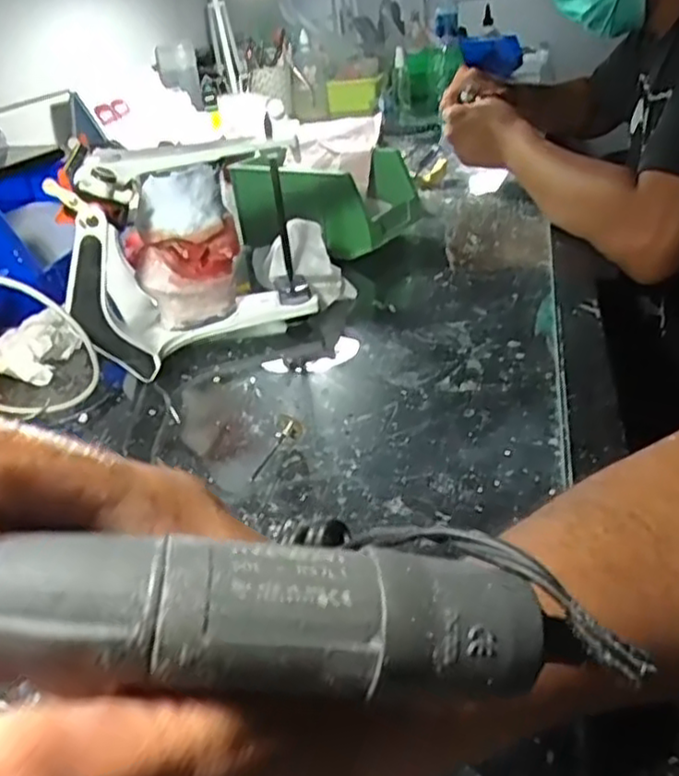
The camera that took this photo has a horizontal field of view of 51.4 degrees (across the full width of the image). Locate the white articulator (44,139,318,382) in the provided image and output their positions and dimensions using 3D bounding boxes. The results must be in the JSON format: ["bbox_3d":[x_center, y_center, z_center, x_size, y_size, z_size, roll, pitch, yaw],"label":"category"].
[{"bbox_3d":[-0.106,-0.101,0.529,0.168,0.150,0.141,-10,30,-8],"label":"white articulator"}]

